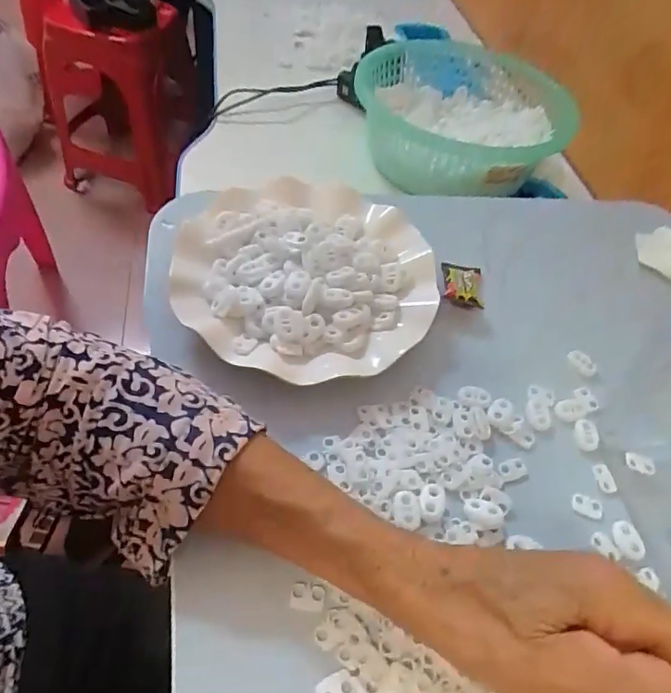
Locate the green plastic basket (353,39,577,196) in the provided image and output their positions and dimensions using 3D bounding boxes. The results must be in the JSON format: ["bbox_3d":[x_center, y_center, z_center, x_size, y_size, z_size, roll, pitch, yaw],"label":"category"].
[{"bbox_3d":[0.138,-0.253,0.577,0.186,0.079,0.209,-4,52,-10],"label":"green plastic basket"}]

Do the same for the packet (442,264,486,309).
[{"bbox_3d":[0.097,-0.047,0.403,0.031,0.019,0.050,10,51,2],"label":"packet"}]

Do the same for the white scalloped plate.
[{"bbox_3d":[-0.020,-0.049,0.384,0.180,0.043,0.186,2,51,-2],"label":"white scalloped plate"}]

